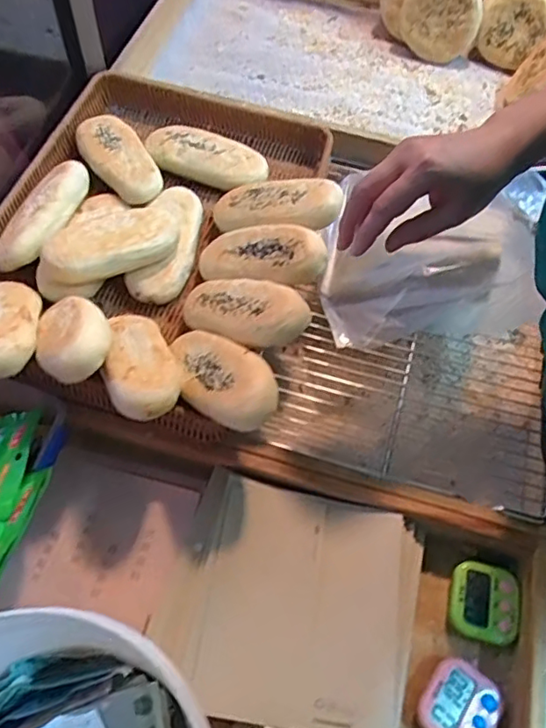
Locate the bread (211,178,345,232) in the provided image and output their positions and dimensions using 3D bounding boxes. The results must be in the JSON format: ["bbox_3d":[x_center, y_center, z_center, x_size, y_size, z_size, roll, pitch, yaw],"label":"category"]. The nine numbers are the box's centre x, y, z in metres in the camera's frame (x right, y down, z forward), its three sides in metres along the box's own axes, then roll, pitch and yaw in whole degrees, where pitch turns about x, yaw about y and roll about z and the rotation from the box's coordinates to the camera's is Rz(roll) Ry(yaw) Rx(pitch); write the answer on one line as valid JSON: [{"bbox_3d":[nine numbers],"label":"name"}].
[{"bbox_3d":[0.002,-0.164,0.613,0.140,0.033,0.064,6,58,26],"label":"bread"}]

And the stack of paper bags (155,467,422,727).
[{"bbox_3d":[0.016,0.204,0.504,0.208,0.028,0.183,14,61,5],"label":"stack of paper bags"}]

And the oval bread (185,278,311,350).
[{"bbox_3d":[-0.029,-0.048,0.543,0.136,0.033,0.064,16,57,38],"label":"oval bread"}]

